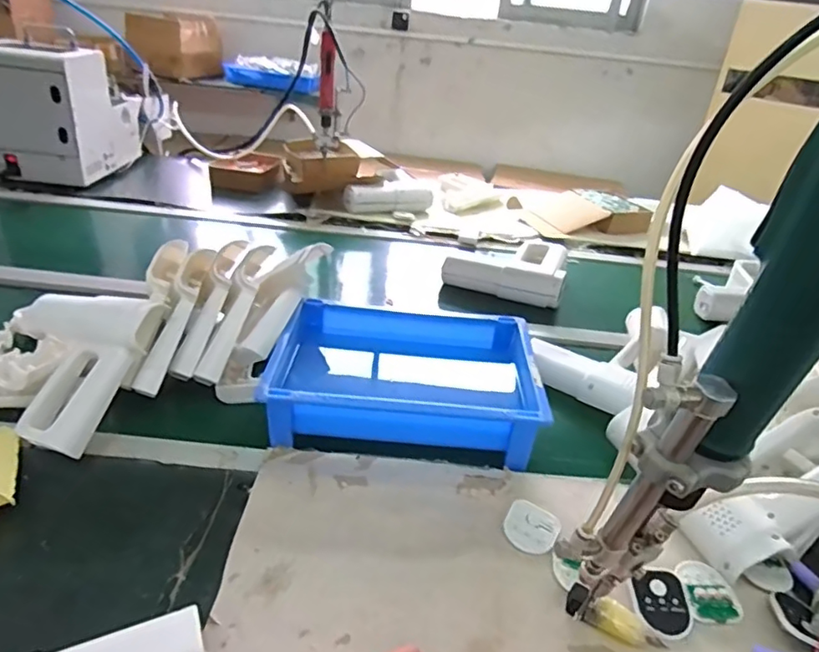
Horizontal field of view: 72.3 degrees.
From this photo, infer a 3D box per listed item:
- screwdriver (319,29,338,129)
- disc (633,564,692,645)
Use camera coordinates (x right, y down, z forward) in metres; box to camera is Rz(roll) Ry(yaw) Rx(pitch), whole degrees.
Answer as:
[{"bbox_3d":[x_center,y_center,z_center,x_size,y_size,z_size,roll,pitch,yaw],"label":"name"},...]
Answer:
[{"bbox_3d":[-0.181,-0.548,1.252,0.035,0.190,0.043,1,31,-8],"label":"screwdriver"},{"bbox_3d":[0.217,0.236,0.478,0.049,0.004,0.058,2,46,-11],"label":"disc"}]

